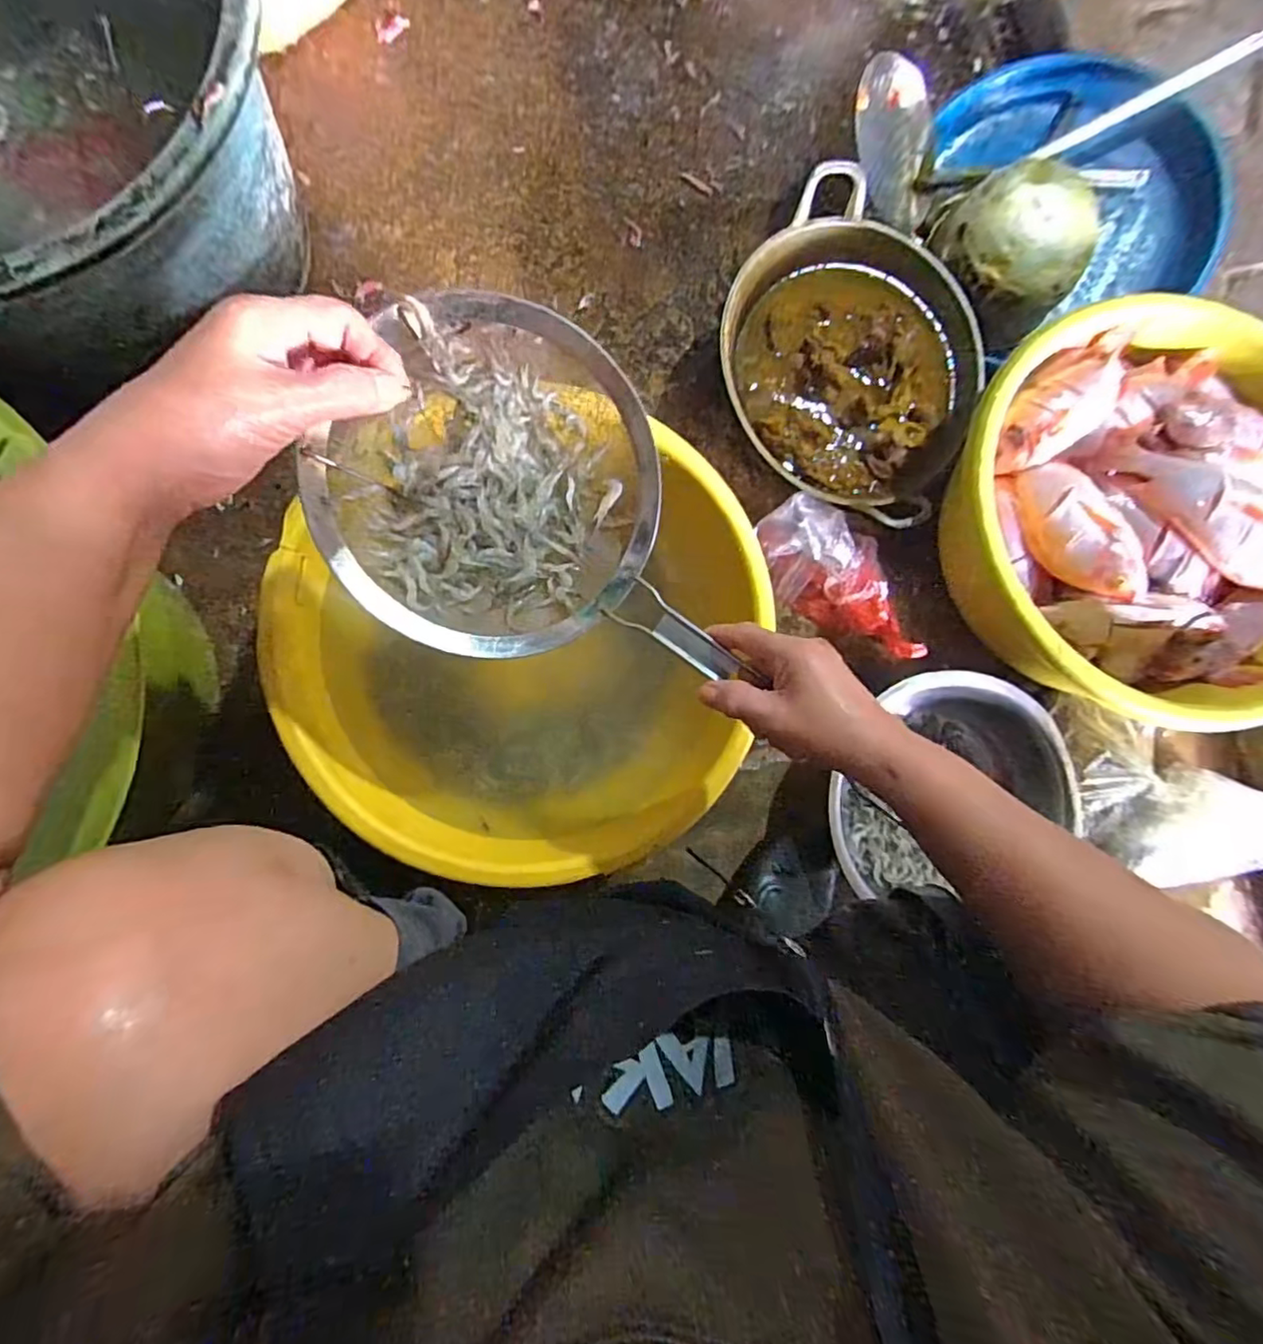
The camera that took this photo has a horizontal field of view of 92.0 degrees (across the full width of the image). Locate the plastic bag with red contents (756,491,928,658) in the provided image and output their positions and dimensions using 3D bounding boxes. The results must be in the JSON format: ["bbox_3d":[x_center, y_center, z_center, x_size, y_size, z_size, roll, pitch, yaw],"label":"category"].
[{"bbox_3d":[0.253,-0.109,0.724,0.236,0.062,0.114,44,83,-15],"label":"plastic bag with red contents"}]

